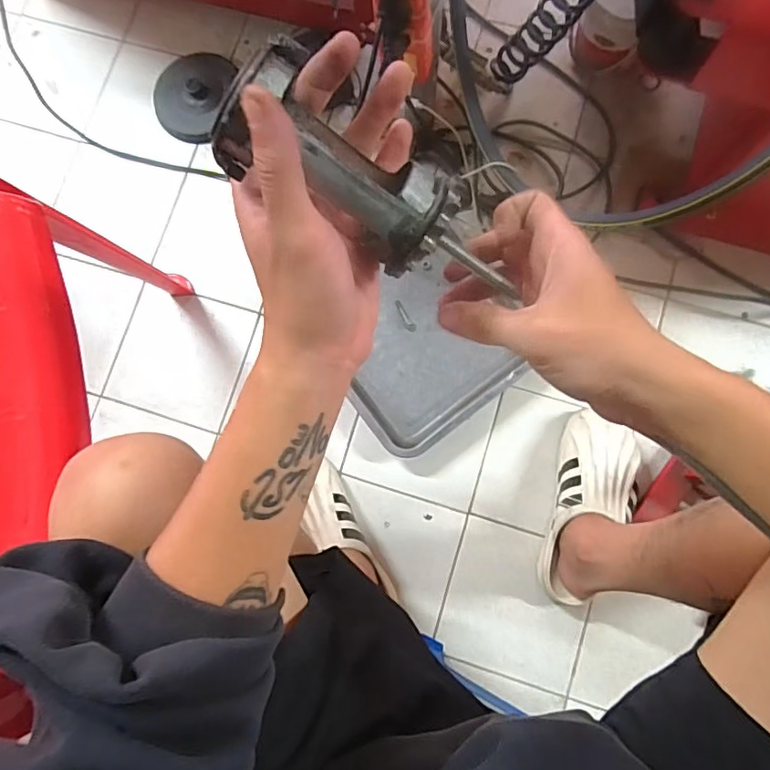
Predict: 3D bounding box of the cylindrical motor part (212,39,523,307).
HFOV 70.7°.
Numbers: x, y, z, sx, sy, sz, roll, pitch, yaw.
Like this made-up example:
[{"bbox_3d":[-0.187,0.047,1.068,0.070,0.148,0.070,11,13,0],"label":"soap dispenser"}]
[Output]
[{"bbox_3d":[-0.003,-0.086,0.256,0.154,0.046,0.056,33,84,-14],"label":"cylindrical motor part"}]

